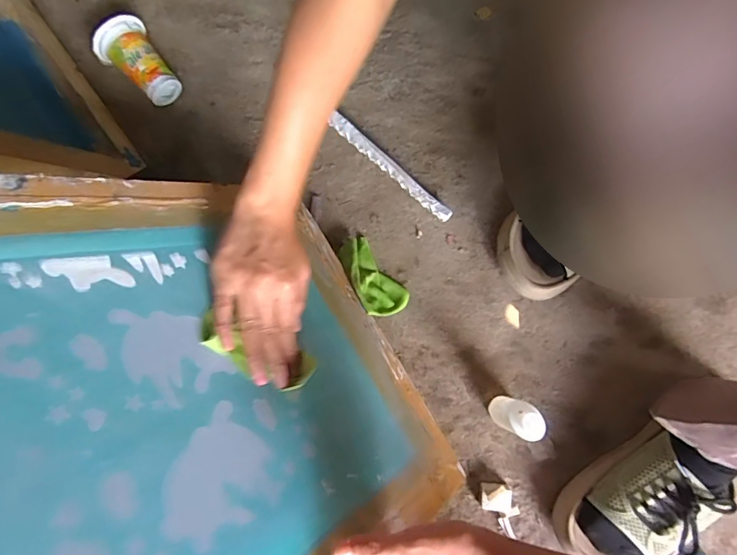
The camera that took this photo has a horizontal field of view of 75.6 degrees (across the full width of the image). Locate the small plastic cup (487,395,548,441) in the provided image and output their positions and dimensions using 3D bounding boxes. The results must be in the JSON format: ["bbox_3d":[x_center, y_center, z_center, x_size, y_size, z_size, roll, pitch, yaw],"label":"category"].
[{"bbox_3d":[0.149,0.142,0.485,0.037,0.094,0.035,0,77,1],"label":"small plastic cup"}]

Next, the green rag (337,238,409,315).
[{"bbox_3d":[0.003,-0.004,0.549,0.053,0.032,0.099,-27,78,-5],"label":"green rag"}]

